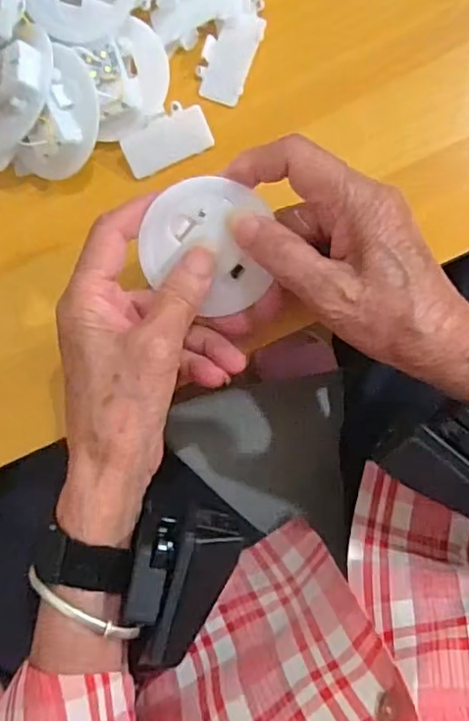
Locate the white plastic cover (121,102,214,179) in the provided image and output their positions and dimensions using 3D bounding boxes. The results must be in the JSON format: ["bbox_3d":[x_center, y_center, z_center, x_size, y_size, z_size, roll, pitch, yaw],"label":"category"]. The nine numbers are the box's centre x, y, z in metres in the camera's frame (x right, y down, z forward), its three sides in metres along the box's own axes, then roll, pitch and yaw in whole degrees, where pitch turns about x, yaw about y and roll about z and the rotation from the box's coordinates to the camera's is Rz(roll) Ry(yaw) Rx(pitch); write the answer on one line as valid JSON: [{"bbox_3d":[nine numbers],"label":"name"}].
[{"bbox_3d":[-0.037,-0.120,0.333,0.047,0.004,0.025,-23,109,7],"label":"white plastic cover"}]

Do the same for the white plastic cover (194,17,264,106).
[{"bbox_3d":[-0.004,-0.165,0.332,0.028,0.007,0.046,23,91,6],"label":"white plastic cover"}]

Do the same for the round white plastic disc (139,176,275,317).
[{"bbox_3d":[-0.010,-0.055,0.292,0.062,0.008,0.060,-1,116,-1],"label":"round white plastic disc"}]

